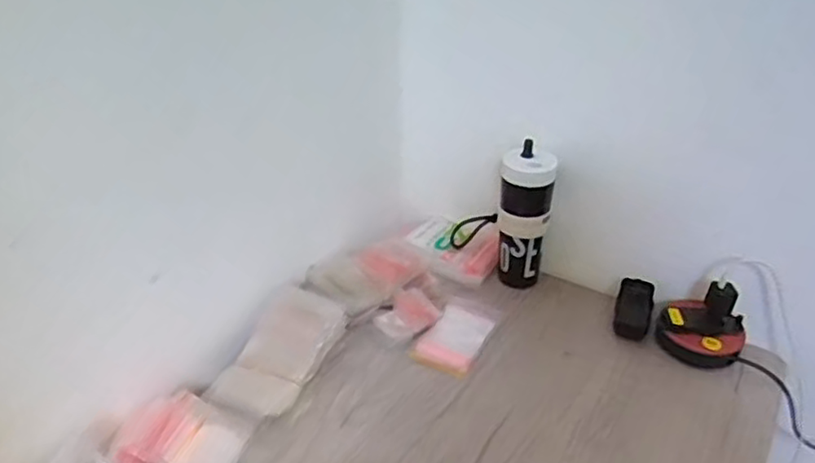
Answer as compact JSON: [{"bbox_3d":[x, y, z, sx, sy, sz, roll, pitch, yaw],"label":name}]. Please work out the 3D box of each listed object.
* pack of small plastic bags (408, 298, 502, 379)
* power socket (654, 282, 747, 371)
[{"bbox_3d":[0.079,0.156,0.995,0.083,0.016,0.165,17,36,24],"label":"pack of small plastic bags"},{"bbox_3d":[0.432,0.130,0.944,0.116,0.090,0.110,0,33,0],"label":"power socket"}]

